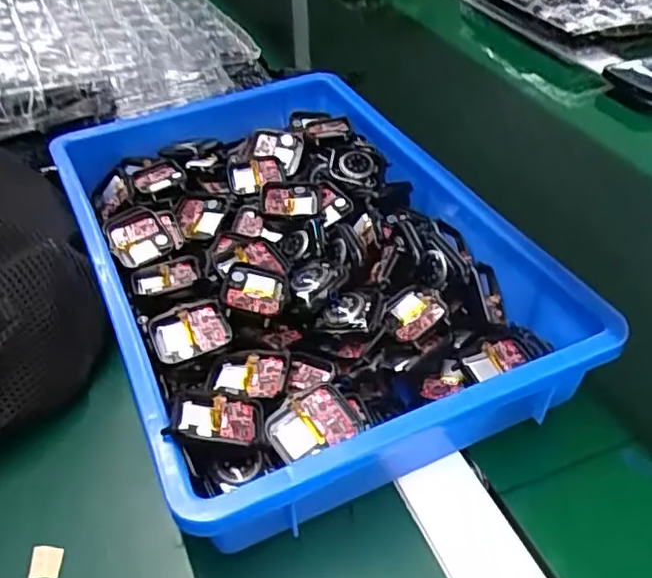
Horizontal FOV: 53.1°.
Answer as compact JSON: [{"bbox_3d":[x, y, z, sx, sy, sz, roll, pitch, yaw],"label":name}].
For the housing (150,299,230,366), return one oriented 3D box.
[{"bbox_3d":[-0.078,0.024,0.373,0.042,0.010,0.036,-26,61,-12],"label":"housing"}]

